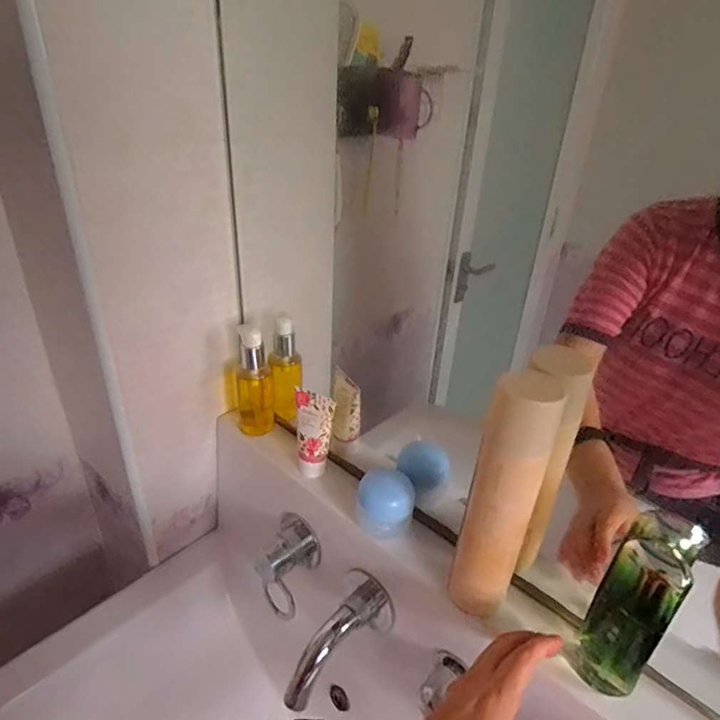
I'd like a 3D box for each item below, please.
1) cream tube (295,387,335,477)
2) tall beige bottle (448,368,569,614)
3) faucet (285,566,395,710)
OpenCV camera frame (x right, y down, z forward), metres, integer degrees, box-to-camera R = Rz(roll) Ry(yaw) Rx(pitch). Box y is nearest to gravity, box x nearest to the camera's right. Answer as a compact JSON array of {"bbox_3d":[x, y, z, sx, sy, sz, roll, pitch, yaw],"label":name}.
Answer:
[{"bbox_3d":[-0.052,0.082,0.555,0.038,0.099,0.032,-7,31,-17],"label":"cream tube"},{"bbox_3d":[0.117,0.115,0.398,0.048,0.220,0.060,16,32,22],"label":"tall beige bottle"},{"bbox_3d":[-0.024,0.288,0.504,0.056,0.051,0.141,28,55,37],"label":"faucet"}]

